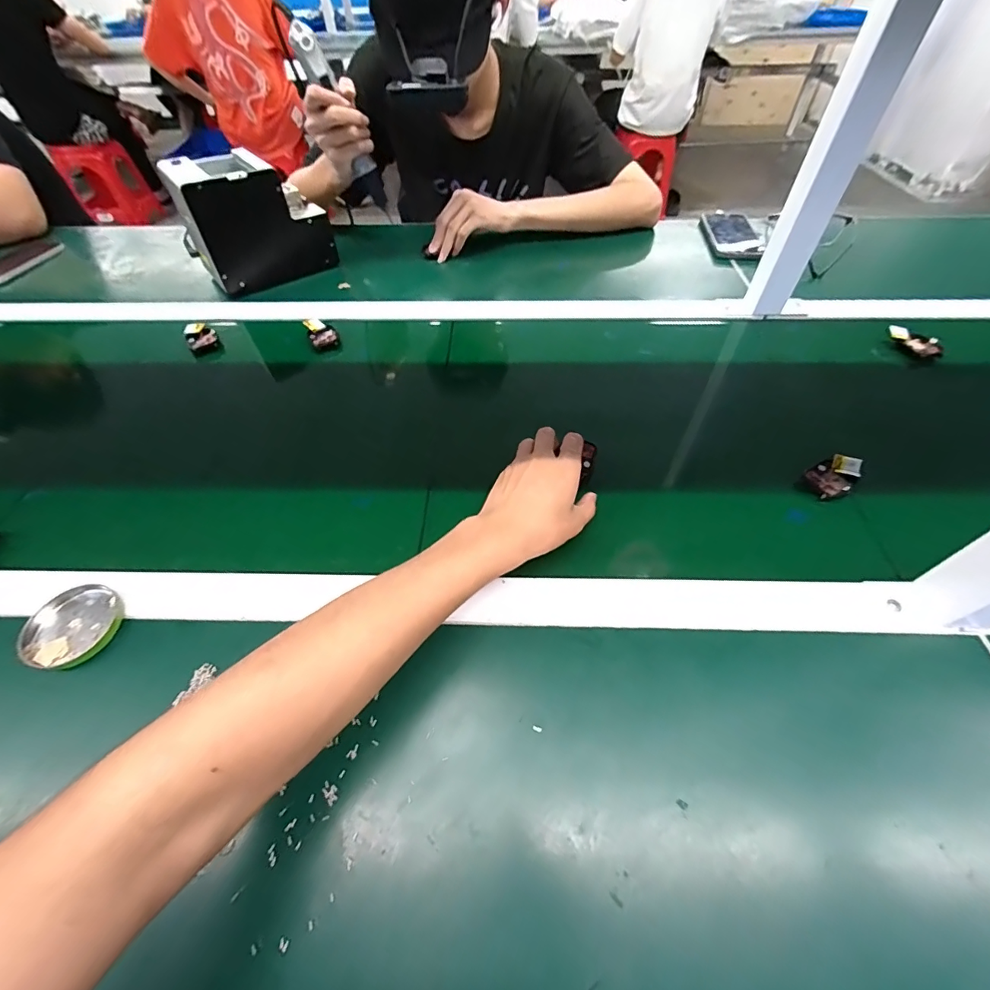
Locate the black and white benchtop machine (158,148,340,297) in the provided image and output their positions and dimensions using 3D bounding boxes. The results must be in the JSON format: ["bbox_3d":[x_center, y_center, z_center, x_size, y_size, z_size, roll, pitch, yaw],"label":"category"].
[{"bbox_3d":[-0.367,-0.417,0.686,0.195,0.146,0.116,-31,58,-20],"label":"black and white benchtop machine"}]

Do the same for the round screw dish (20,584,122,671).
[{"bbox_3d":[-0.335,0.107,0.362,0.064,0.021,0.064,-1,52,1],"label":"round screw dish"}]

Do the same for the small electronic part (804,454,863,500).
[{"bbox_3d":[0.332,-0.018,0.440,0.052,0.020,0.038,-32,58,-21],"label":"small electronic part"}]

